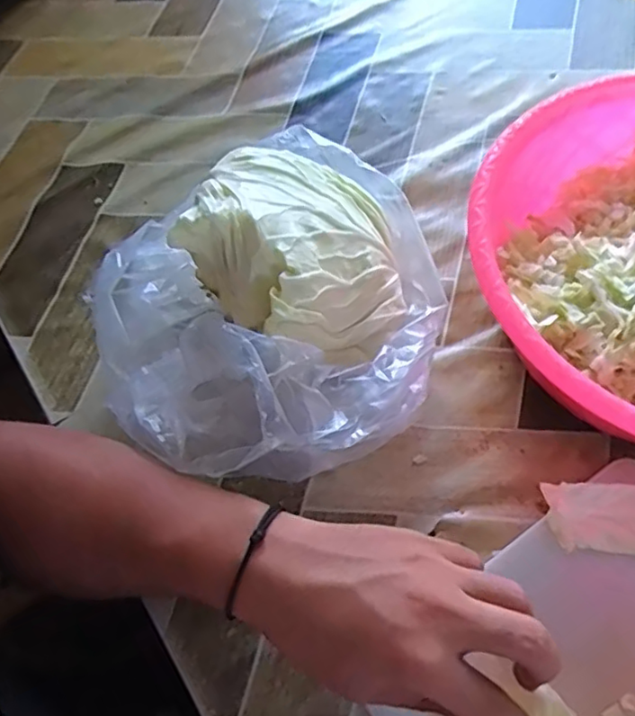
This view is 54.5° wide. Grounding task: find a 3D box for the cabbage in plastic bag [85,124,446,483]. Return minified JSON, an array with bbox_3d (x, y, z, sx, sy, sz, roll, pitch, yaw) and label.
[{"bbox_3d":[-0.021,-0.035,0.352,0.206,0.094,0.187,-31,64,-11],"label":"cabbage in plastic bag"}]

